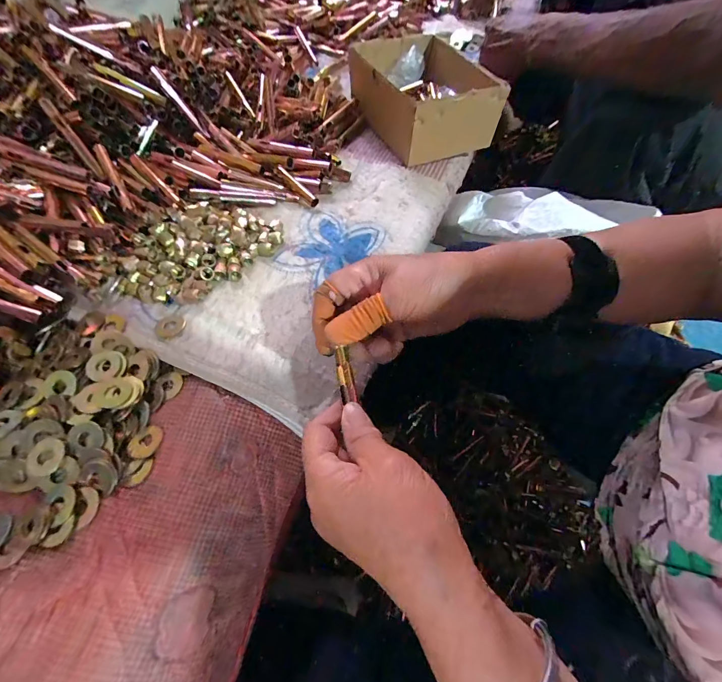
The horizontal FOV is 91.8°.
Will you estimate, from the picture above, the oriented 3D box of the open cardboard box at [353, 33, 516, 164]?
[{"bbox_3d":[0.089,-0.336,0.476,0.145,0.069,0.188,-21,61,-12],"label":"open cardboard box"}]

